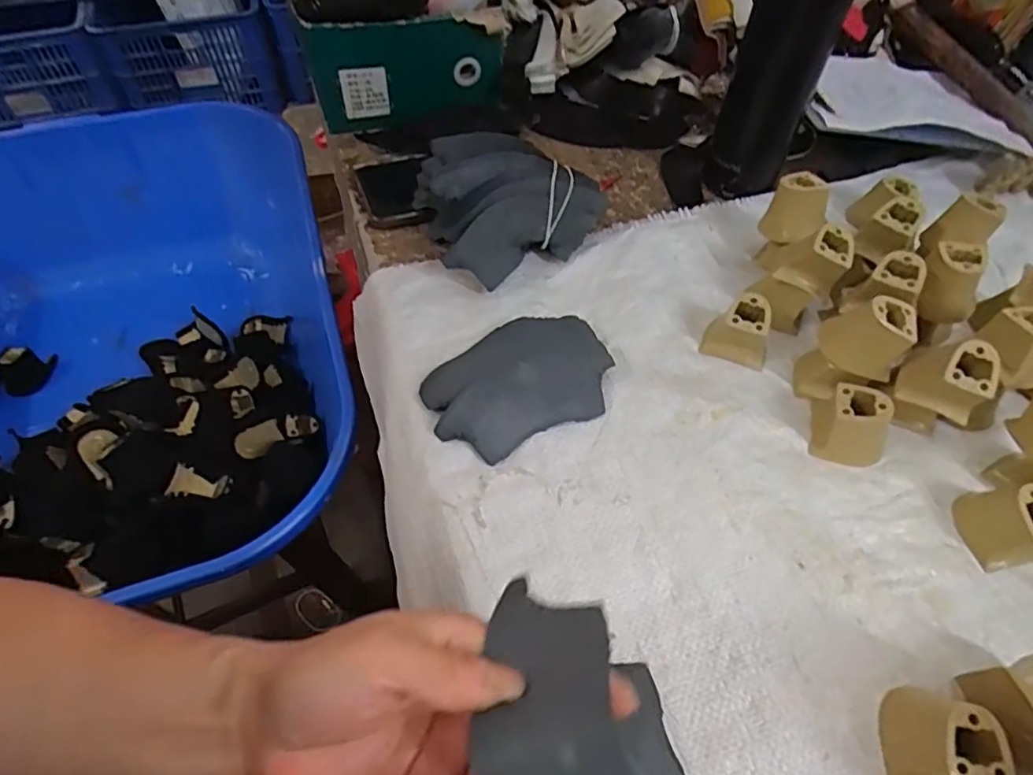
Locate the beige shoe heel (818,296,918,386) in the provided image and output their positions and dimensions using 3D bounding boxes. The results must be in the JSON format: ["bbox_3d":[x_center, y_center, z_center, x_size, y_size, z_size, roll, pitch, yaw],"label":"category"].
[{"bbox_3d":[0.219,-0.035,0.377,0.042,0.044,0.036,18,55,12],"label":"beige shoe heel"}]

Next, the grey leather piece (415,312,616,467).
[{"bbox_3d":[0.003,-0.005,0.399,0.124,0.018,0.083,-24,57,-18],"label":"grey leather piece"}]

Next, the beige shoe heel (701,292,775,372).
[{"bbox_3d":[0.155,-0.040,0.419,0.044,0.038,0.032,21,55,13],"label":"beige shoe heel"}]

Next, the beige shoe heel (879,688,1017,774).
[{"bbox_3d":[0.195,0.159,0.277,0.038,0.037,0.042,5,53,2],"label":"beige shoe heel"}]

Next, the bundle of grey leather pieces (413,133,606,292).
[{"bbox_3d":[-0.003,-0.144,0.468,0.133,0.065,0.114,-14,55,-12],"label":"bundle of grey leather pieces"}]

